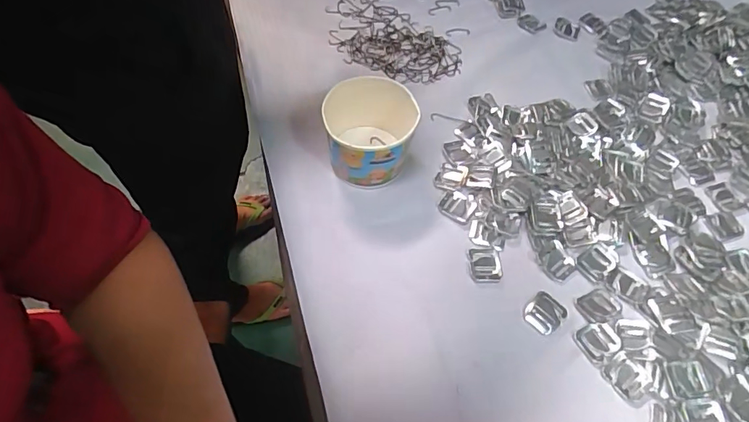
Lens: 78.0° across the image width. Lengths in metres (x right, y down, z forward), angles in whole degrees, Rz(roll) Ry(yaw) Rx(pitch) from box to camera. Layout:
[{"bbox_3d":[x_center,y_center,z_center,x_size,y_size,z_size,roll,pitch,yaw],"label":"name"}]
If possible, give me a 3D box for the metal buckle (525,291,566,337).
[{"bbox_3d":[0.152,0.091,0.410,0.030,0.004,0.034,40,63,19],"label":"metal buckle"}]

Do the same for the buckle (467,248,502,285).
[{"bbox_3d":[0.104,0.050,0.431,0.029,0.009,0.034,1,58,-4],"label":"buckle"}]

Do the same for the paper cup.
[{"bbox_3d":[-0.004,-0.076,0.459,0.084,0.075,0.090,2,58,-3],"label":"paper cup"}]

